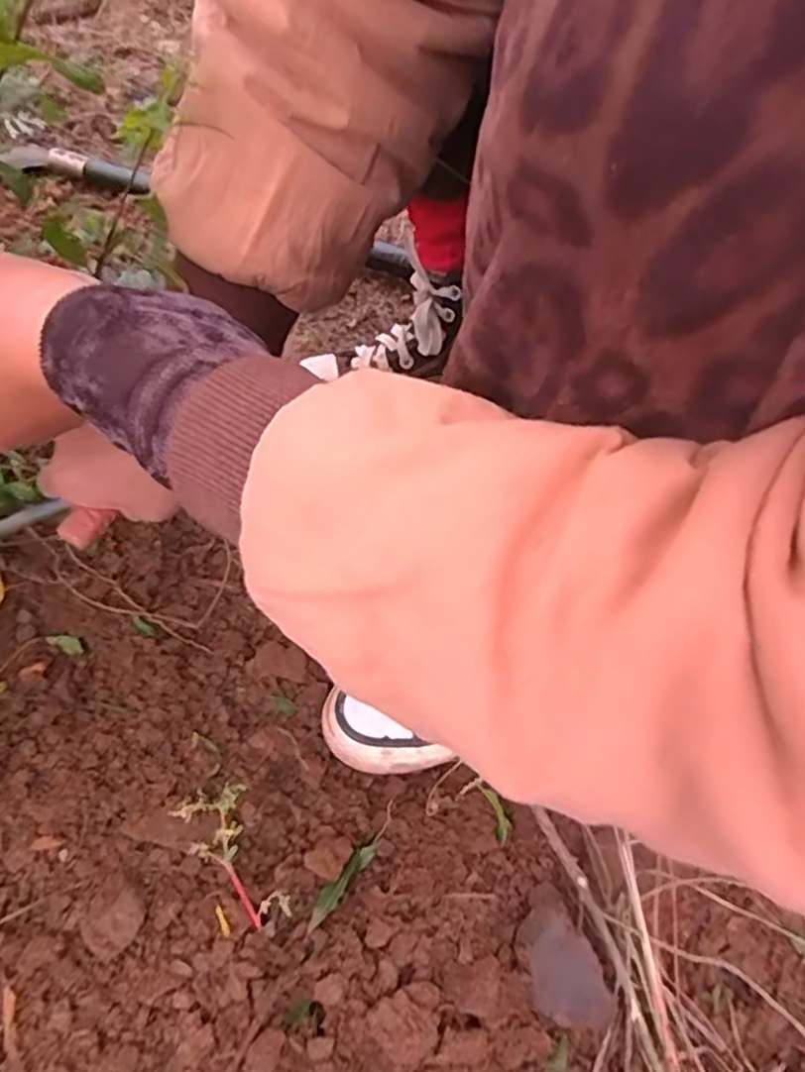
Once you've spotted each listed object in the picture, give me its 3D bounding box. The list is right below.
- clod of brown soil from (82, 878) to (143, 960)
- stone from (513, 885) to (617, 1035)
[{"bbox_3d":[-0.149,0.195,0.354,0.029,0.012,0.032,-37,65,-23],"label":"clod of brown soil"},{"bbox_3d":[0.077,0.214,0.348,0.035,0.027,0.064,-21,60,-15],"label":"stone"}]

